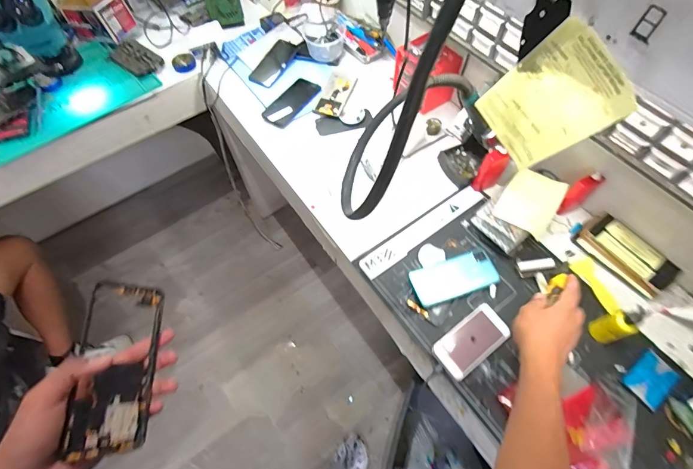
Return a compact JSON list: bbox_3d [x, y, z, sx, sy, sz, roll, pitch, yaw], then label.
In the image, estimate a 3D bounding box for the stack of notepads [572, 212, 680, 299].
[{"bbox_3d":[0.533,0.038,0.682,0.083,0.034,0.165,-33,66,-16],"label":"stack of notepads"}]

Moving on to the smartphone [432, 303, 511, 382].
[{"bbox_3d":[0.222,0.187,0.627,0.133,0.013,0.071,-33,66,-16],"label":"smartphone"}]

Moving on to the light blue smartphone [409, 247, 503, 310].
[{"bbox_3d":[0.207,0.082,0.684,0.161,0.017,0.080,-18,63,-9],"label":"light blue smartphone"}]

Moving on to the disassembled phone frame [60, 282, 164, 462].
[{"bbox_3d":[-0.243,0.138,0.378,0.010,0.074,0.167,-16,66,35],"label":"disassembled phone frame"}]

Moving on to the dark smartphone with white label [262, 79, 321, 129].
[{"bbox_3d":[-0.145,-0.349,0.938,0.079,0.010,0.174,37,73,9],"label":"dark smartphone with white label"}]

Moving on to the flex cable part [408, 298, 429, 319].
[{"bbox_3d":[0.132,0.138,0.661,0.047,0.005,0.012,36,77,22],"label":"flex cable part"}]

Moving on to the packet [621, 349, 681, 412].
[{"bbox_3d":[0.509,0.242,0.593,0.083,0.017,0.063,-32,66,-16],"label":"packet"}]

